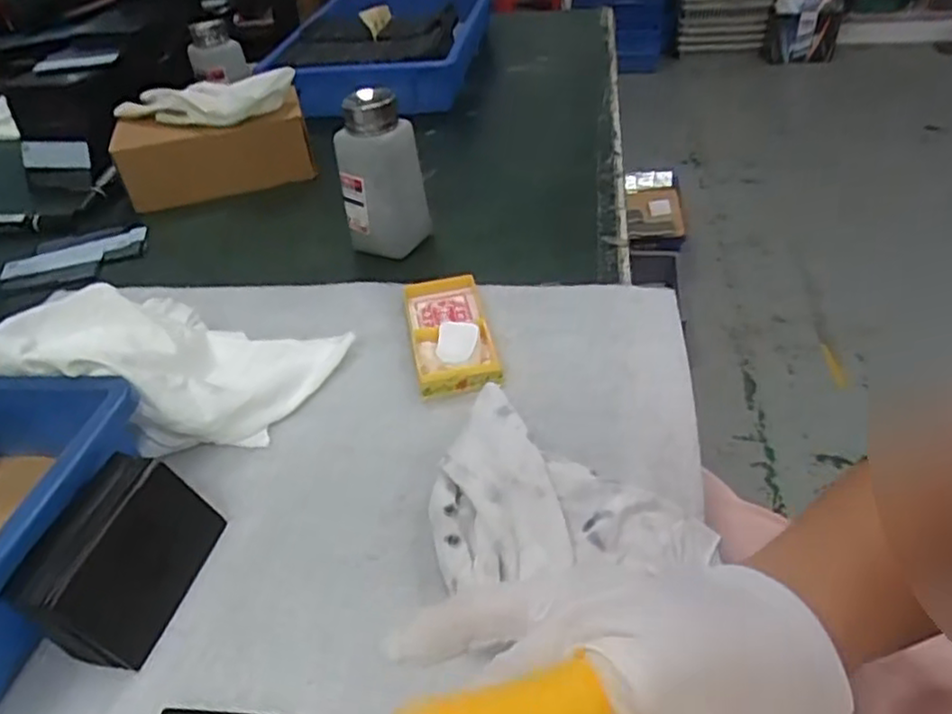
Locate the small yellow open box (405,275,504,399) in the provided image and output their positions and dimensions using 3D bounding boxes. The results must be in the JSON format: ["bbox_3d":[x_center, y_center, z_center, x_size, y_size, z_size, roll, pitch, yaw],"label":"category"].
[{"bbox_3d":[-0.019,-0.020,0.488,0.053,0.022,0.113,-10,39,-5],"label":"small yellow open box"}]

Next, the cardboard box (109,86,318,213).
[{"bbox_3d":[-0.265,-0.211,0.717,0.185,0.072,0.068,-11,39,-6],"label":"cardboard box"}]

